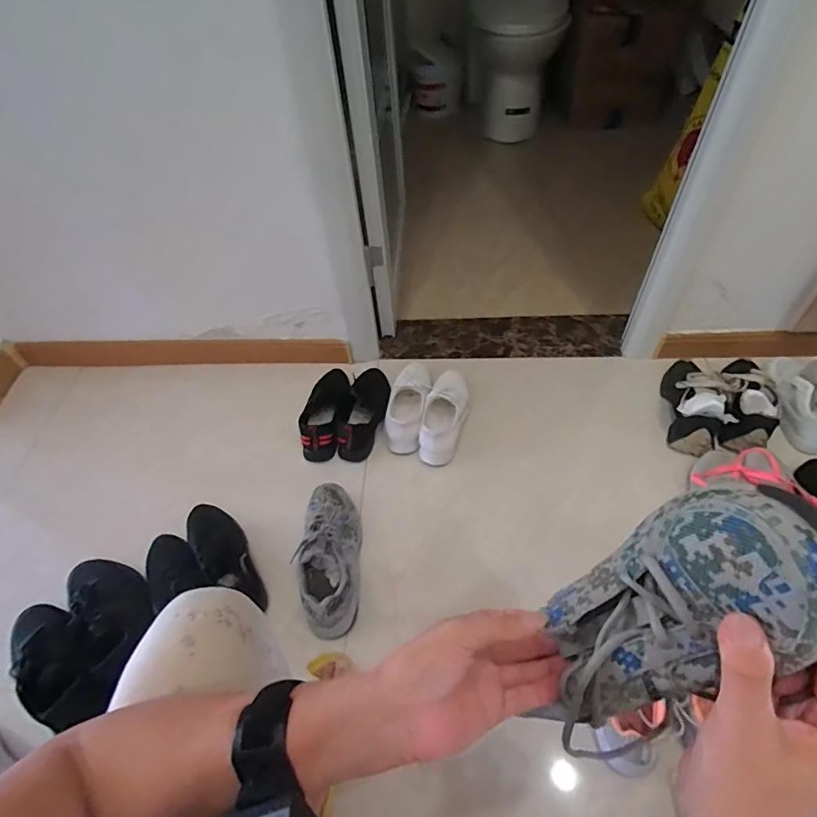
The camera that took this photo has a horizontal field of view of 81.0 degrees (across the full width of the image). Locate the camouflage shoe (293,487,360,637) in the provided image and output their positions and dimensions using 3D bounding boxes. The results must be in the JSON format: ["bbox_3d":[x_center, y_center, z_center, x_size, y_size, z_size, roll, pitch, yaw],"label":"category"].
[{"bbox_3d":[-0.145,0.270,0.887,0.103,0.132,0.282,-3,51,3],"label":"camouflage shoe"}]

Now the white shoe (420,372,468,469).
[{"bbox_3d":[0.087,0.005,1.086,0.087,0.099,0.252,10,53,12],"label":"white shoe"}]

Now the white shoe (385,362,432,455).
[{"bbox_3d":[0.003,-0.015,1.115,0.092,0.098,0.247,5,52,8],"label":"white shoe"}]

